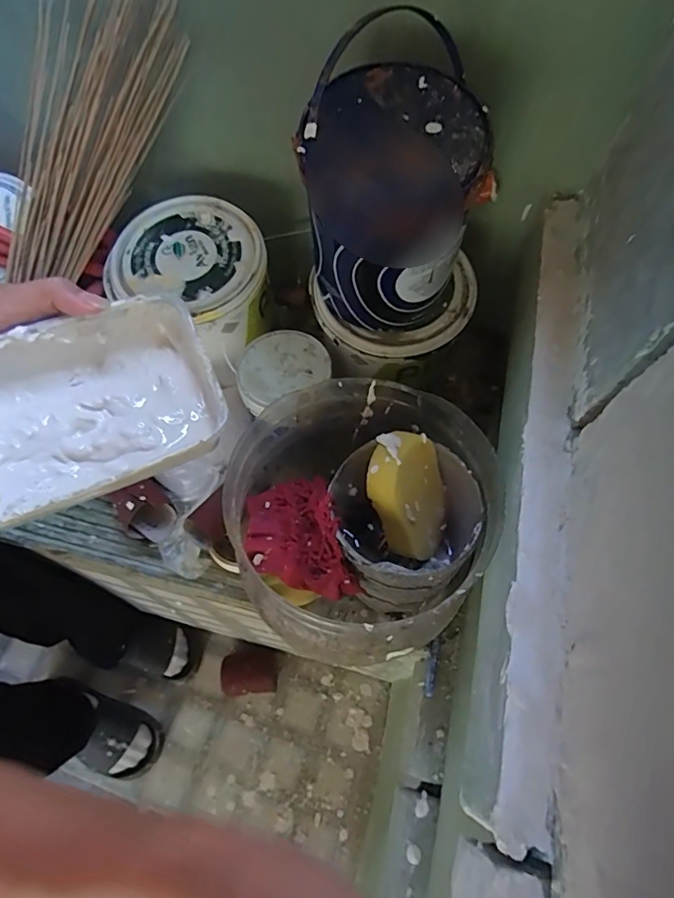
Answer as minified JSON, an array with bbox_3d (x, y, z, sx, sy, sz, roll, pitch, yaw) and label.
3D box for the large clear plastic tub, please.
[{"bbox_3d":[0.011,0.068,0.483,0.249,0.137,0.249,25,64,11],"label":"large clear plastic tub"}]

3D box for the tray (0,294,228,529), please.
[{"bbox_3d":[-0.158,-0.020,0.298,0.165,0.051,0.109,-23,64,-11],"label":"tray"}]

